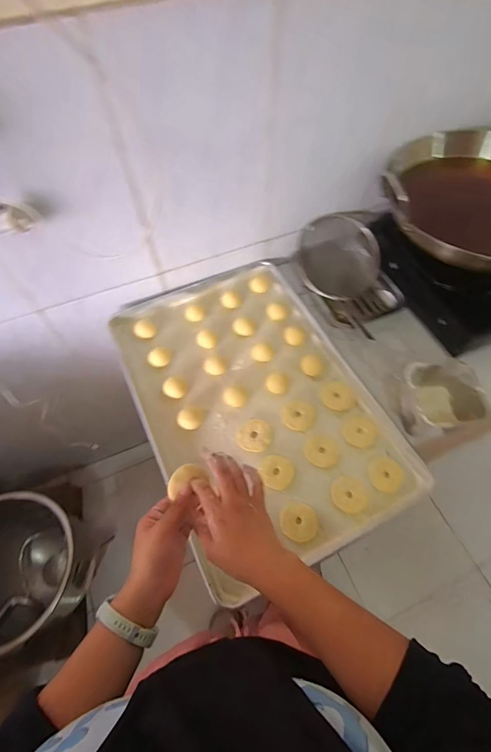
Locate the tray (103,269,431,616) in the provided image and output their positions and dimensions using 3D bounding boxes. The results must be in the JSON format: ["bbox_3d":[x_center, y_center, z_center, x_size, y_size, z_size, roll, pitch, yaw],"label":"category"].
[{"bbox_3d":[0.020,0.026,0.693,0.398,0.029,0.607,-23,62,-11],"label":"tray"}]

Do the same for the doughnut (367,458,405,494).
[{"bbox_3d":[0.246,0.173,0.622,0.058,0.011,0.058,22,63,14],"label":"doughnut"}]

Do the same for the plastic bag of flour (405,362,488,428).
[{"bbox_3d":[0.350,0.054,0.655,0.124,0.115,0.119,-7,60,-2],"label":"plastic bag of flour"}]

